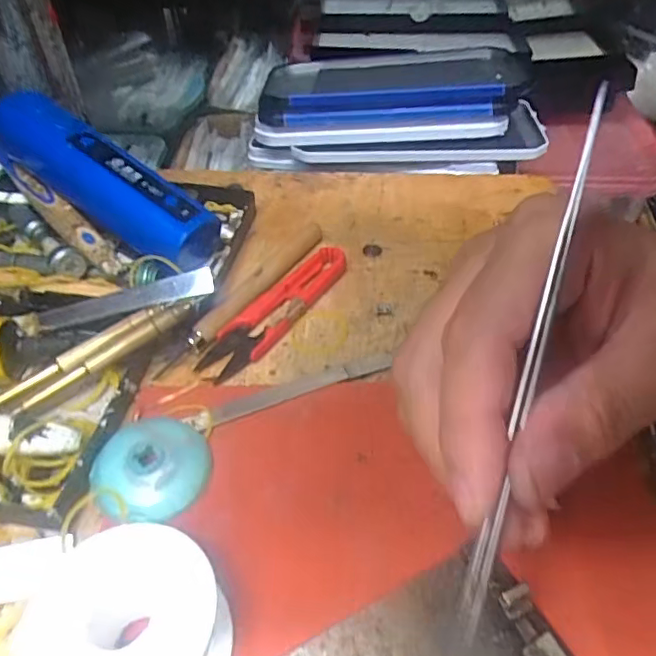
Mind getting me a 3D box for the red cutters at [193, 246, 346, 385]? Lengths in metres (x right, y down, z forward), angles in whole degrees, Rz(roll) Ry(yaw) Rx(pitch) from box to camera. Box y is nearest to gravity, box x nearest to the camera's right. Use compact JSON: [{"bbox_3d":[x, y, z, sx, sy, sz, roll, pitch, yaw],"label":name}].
[{"bbox_3d":[-0.024,-0.011,0.288,0.023,0.009,0.097,31,54,27],"label":"red cutters"}]

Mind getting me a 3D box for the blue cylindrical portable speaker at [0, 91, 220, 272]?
[{"bbox_3d":[-0.121,-0.077,0.305,0.131,0.033,0.036,34,53,4],"label":"blue cylindrical portable speaker"}]

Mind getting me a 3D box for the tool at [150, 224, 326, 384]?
[{"bbox_3d":[-0.042,-0.019,0.295,0.013,0.010,0.121,27,52,24],"label":"tool"}]

